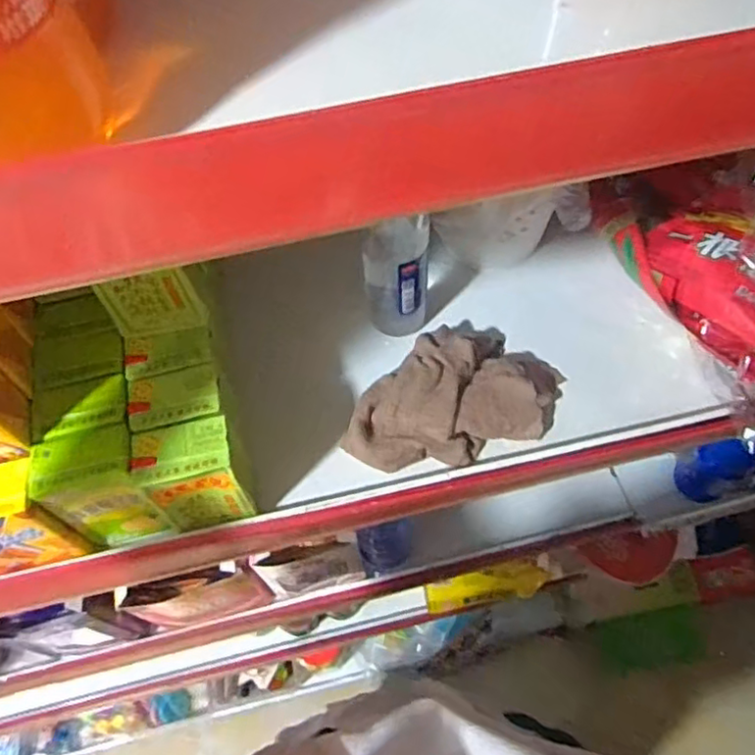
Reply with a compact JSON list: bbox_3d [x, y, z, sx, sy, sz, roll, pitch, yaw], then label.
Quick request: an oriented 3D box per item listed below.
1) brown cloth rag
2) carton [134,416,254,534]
[{"bbox_3d":[0.061,0.008,0.520,0.184,0.040,0.110,-17,62,-6],"label":"brown cloth rag"},{"bbox_3d":[-0.130,0.072,0.459,0.062,0.083,0.046,-11,61,-3],"label":"carton"}]

